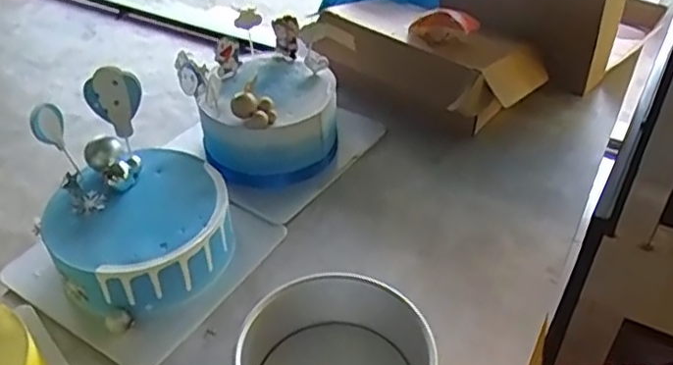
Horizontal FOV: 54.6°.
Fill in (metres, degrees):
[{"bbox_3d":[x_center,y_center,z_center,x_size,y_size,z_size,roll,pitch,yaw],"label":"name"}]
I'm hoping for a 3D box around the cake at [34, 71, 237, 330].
[{"bbox_3d":[-0.252,0.014,0.795,0.214,0.163,0.241,-27,48,-25],"label":"cake"}]

